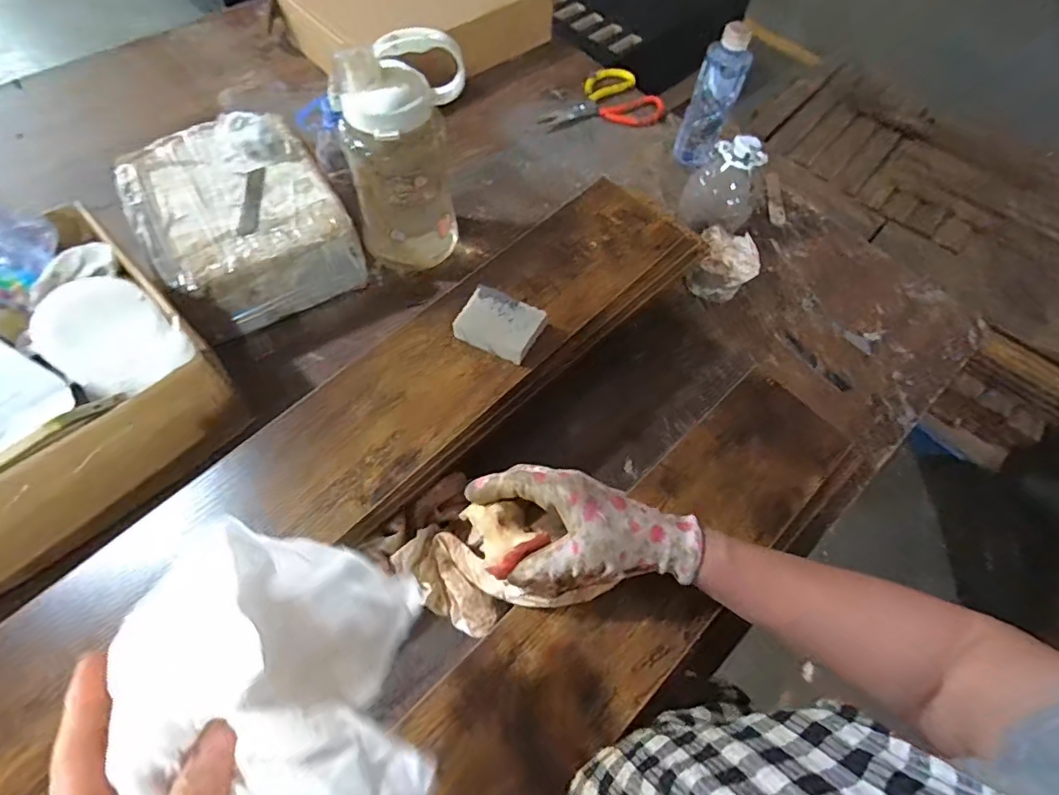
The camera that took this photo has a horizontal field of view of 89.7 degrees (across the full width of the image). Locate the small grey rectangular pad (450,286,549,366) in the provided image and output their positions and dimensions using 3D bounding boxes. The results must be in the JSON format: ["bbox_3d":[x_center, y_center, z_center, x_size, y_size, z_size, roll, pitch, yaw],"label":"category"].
[{"bbox_3d":[-0.026,-0.068,0.493,0.073,0.021,0.052,26,64,10],"label":"small grey rectangular pad"}]

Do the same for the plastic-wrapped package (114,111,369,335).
[{"bbox_3d":[-0.330,-0.209,0.617,0.207,0.115,0.221,-31,68,-18],"label":"plastic-wrapped package"}]

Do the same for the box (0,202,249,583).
[{"bbox_3d":[-0.492,-0.001,0.467,0.355,0.167,0.264,-40,71,-21],"label":"box"}]

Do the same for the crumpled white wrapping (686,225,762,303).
[{"bbox_3d":[0.244,-0.163,0.670,0.074,0.057,0.077,22,63,8],"label":"crumpled white wrapping"}]

